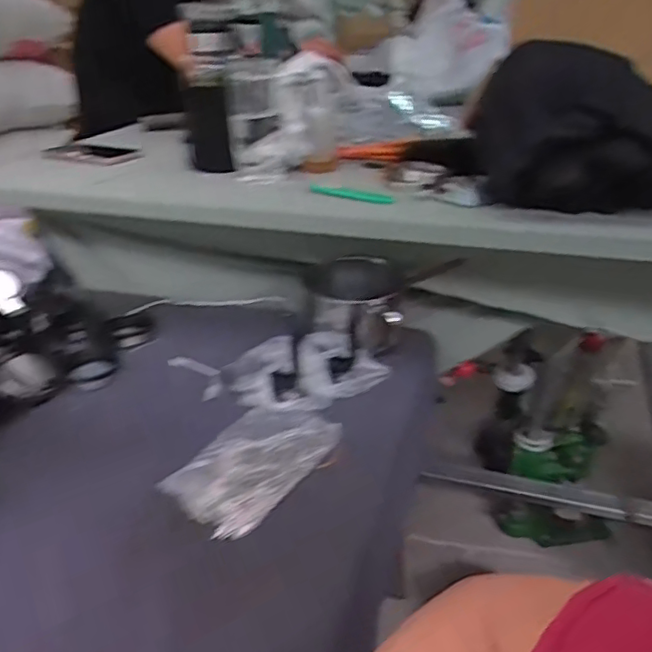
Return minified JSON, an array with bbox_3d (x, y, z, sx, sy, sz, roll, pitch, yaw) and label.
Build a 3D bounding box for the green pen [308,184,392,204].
[{"bbox_3d":[0.031,-0.165,0.750,0.121,0.011,0.012,18,36,32],"label":"green pen"}]

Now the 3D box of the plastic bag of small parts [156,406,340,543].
[{"bbox_3d":[-0.074,0.136,0.613,0.118,0.019,0.172,19,37,33],"label":"plastic bag of small parts"}]

